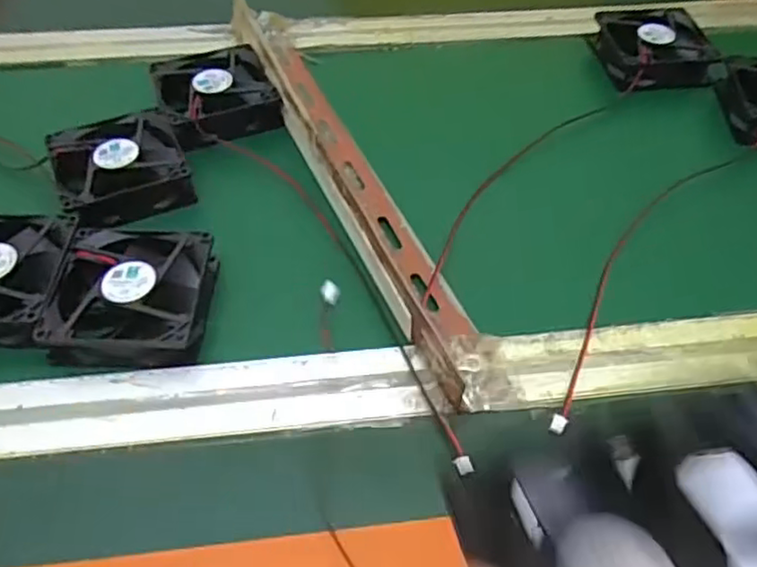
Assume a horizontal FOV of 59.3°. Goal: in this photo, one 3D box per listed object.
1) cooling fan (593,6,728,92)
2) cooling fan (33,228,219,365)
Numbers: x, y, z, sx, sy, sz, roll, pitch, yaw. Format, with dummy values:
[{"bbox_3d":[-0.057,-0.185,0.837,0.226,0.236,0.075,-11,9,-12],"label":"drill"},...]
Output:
[{"bbox_3d":[0.222,-0.189,0.534,0.080,0.025,0.076,-3,49,-5],"label":"cooling fan"},{"bbox_3d":[-0.137,0.005,0.373,0.080,0.024,0.084,2,49,0],"label":"cooling fan"}]

